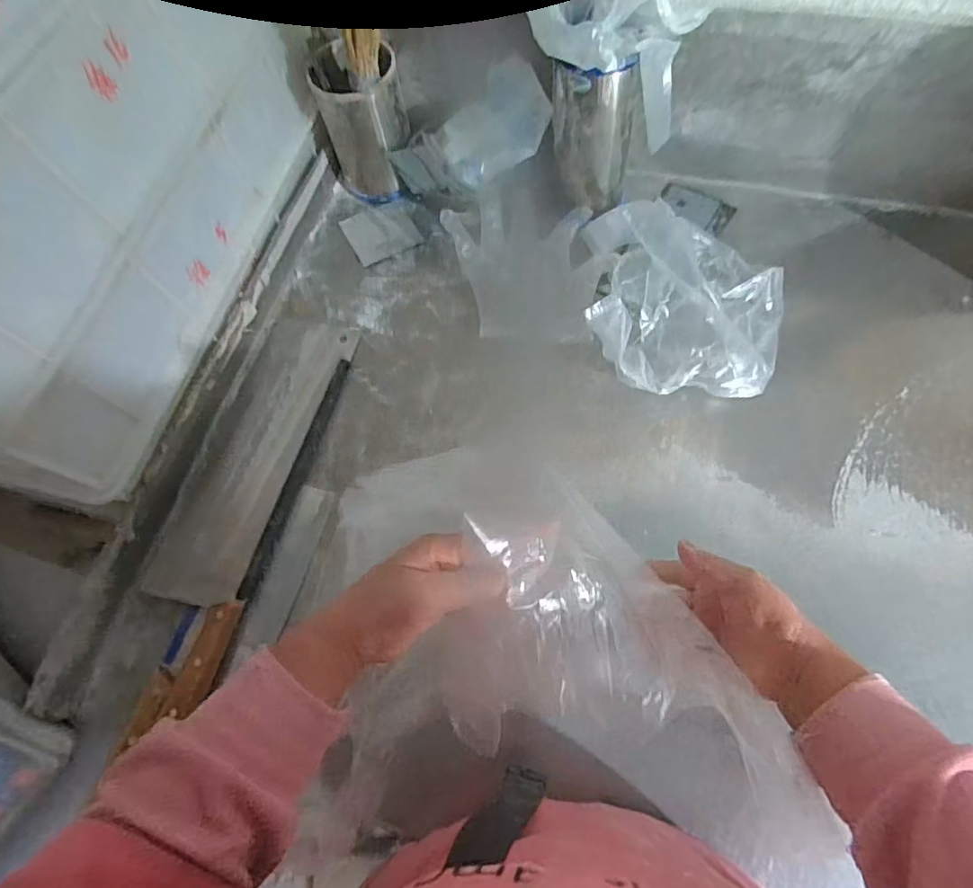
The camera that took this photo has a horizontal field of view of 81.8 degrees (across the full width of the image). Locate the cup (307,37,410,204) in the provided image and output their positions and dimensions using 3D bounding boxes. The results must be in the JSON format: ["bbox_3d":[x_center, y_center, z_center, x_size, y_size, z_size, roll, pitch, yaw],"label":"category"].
[{"bbox_3d":[-0.154,-0.409,0.719,0.101,0.168,0.094,-2,68,4],"label":"cup"}]

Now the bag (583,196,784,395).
[{"bbox_3d":[0.215,-0.154,0.604,0.217,0.101,0.218,6,66,6],"label":"bag"}]

